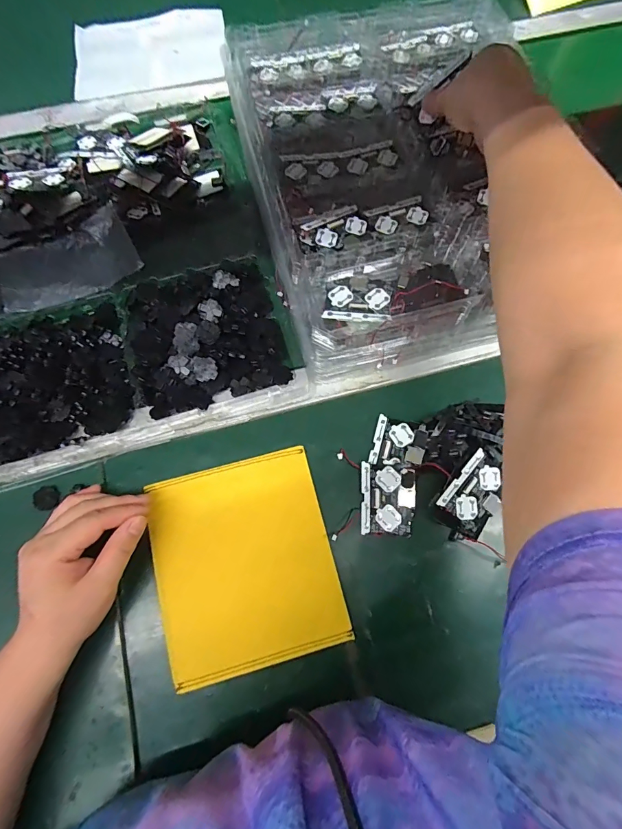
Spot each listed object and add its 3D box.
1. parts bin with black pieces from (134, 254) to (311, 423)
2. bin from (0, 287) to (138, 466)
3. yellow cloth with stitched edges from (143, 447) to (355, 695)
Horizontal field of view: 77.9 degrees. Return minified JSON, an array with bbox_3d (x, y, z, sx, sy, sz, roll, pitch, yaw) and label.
[{"bbox_3d":[-0.105,-0.083,0.388,0.157,0.034,0.149,-16,73,-5],"label":"parts bin with black pieces"},{"bbox_3d":[-0.263,-0.038,0.371,0.173,0.034,0.152,-14,73,-4],"label":"bin"},{"bbox_3d":[-0.059,0.128,0.339,0.151,0.010,0.170,-16,73,-5],"label":"yellow cloth with stitched edges"}]

